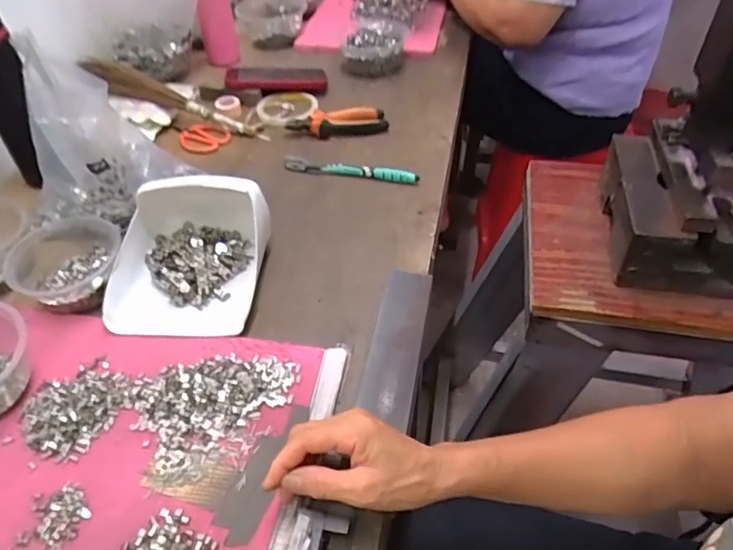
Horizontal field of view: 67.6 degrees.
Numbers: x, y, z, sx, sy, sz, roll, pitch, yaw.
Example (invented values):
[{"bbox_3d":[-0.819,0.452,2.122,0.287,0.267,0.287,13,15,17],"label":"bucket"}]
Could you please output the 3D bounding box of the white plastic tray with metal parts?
[{"bbox_3d":[-0.189,-0.032,0.582,0.157,0.084,0.174,-1,44,2],"label":"white plastic tray with metal parts"}]

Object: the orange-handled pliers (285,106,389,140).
[{"bbox_3d":[-0.045,-0.237,0.842,0.150,0.025,0.049,-4,44,-1],"label":"orange-handled pliers"}]

